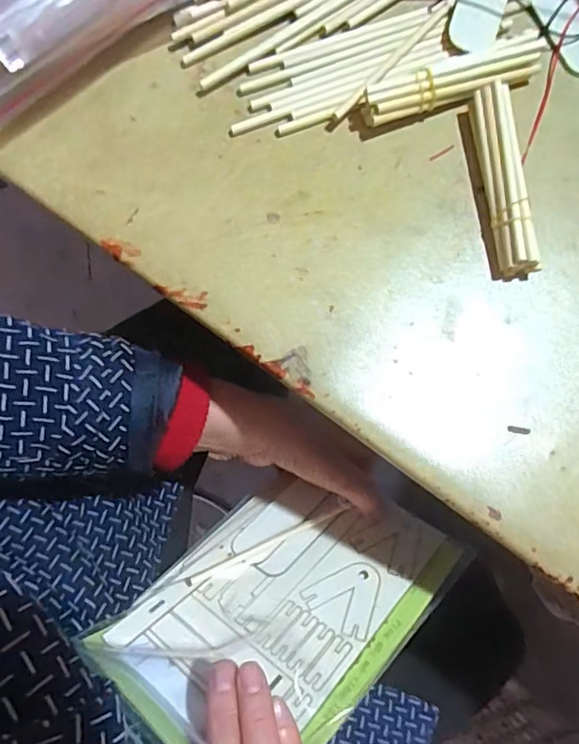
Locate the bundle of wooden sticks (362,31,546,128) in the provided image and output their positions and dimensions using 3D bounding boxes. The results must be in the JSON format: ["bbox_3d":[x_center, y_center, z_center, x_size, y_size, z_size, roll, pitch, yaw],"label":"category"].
[{"bbox_3d":[0.089,-0.158,0.291,0.102,0.020,0.019,-18,79,-5],"label":"bundle of wooden sticks"}]

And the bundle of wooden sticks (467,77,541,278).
[{"bbox_3d":[0.111,-0.102,0.280,0.017,0.022,0.104,-6,79,-3],"label":"bundle of wooden sticks"}]

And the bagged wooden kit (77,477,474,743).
[{"bbox_3d":[-0.002,0.142,0.336,0.140,0.010,0.206,31,48,32],"label":"bagged wooden kit"}]

